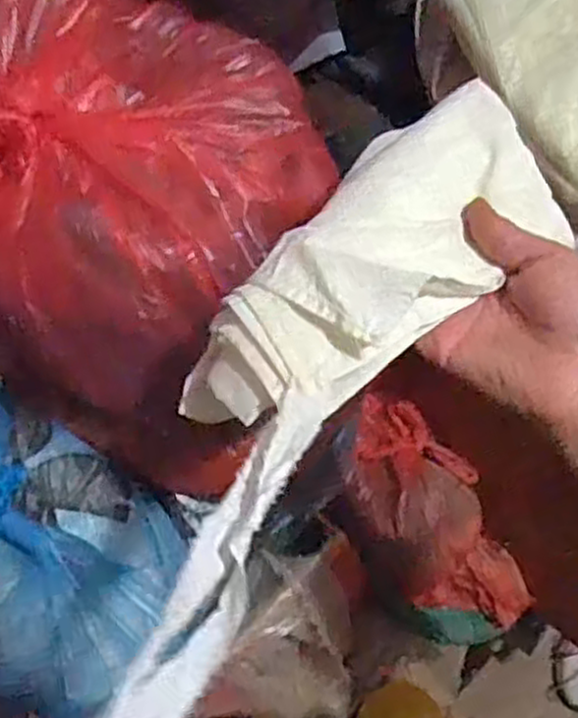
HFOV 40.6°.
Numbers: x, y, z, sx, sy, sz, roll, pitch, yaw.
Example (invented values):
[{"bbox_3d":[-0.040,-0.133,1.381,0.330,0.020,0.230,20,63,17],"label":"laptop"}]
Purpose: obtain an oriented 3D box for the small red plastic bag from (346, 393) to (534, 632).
[{"bbox_3d":[0.148,0.174,0.791,0.121,0.277,0.073,-44,22,-24],"label":"small red plastic bag"}]

